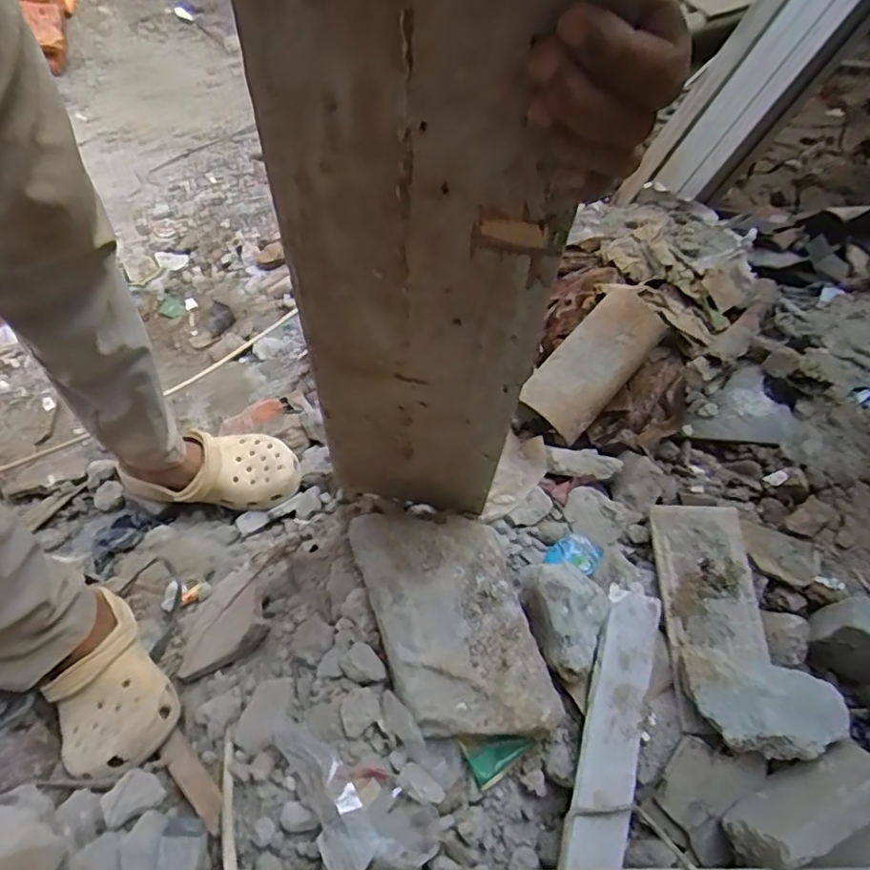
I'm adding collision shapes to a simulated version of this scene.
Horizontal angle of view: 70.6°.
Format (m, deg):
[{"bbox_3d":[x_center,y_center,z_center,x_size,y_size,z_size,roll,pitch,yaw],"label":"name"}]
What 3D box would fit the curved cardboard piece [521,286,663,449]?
[{"bbox_3d":[0.198,-0.093,0.772,0.093,0.051,0.198,38,84,22],"label":"curved cardboard piece"}]

